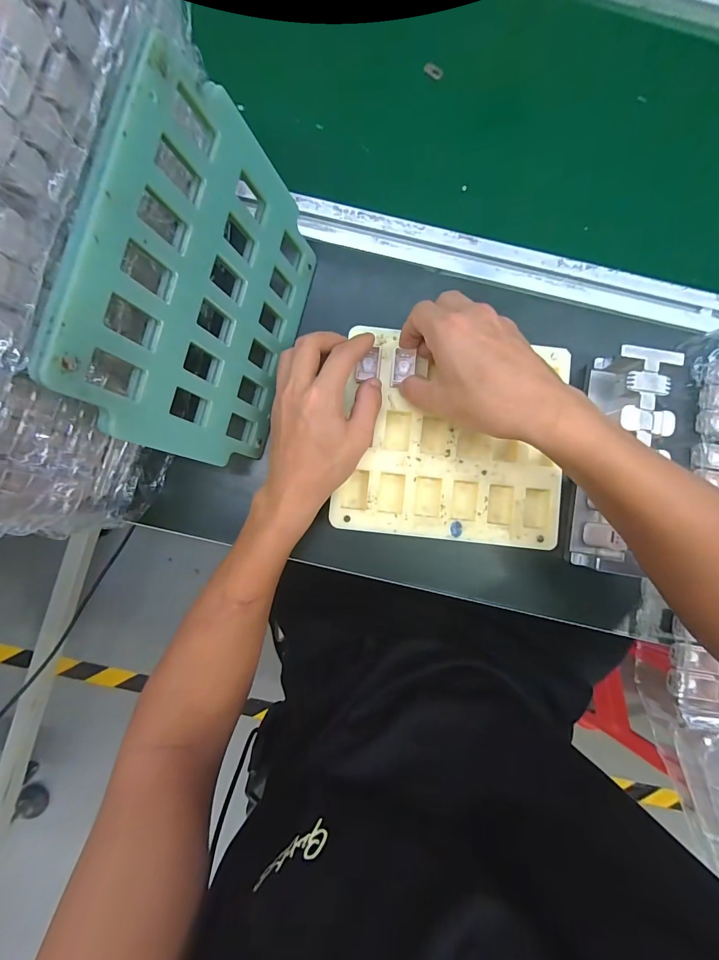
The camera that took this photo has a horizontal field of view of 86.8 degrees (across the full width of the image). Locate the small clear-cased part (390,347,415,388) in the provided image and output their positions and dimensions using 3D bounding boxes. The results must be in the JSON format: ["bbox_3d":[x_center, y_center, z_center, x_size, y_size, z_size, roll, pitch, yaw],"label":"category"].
[{"bbox_3d":[0.038,-0.097,0.333,0.020,0.012,0.032,6,85,-3],"label":"small clear-cased part"}]

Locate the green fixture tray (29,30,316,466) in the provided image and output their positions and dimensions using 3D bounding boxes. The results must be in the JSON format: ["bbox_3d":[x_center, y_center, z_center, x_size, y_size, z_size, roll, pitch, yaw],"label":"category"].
[{"bbox_3d":[-0.101,-0.127,0.271,0.006,0.176,0.222,13,85,23],"label":"green fixture tray"}]

